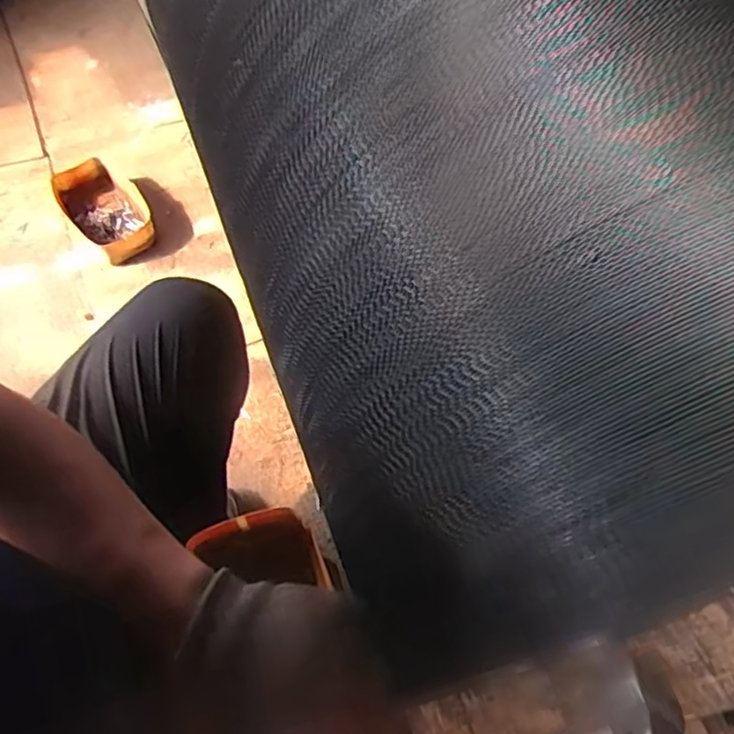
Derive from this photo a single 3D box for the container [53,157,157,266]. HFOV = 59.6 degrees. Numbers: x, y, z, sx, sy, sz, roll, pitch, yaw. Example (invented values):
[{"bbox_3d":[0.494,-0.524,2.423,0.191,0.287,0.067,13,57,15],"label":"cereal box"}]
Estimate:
[{"bbox_3d":[-0.462,-0.284,1.156,0.132,0.056,0.198,-35,72,-20],"label":"container"}]

